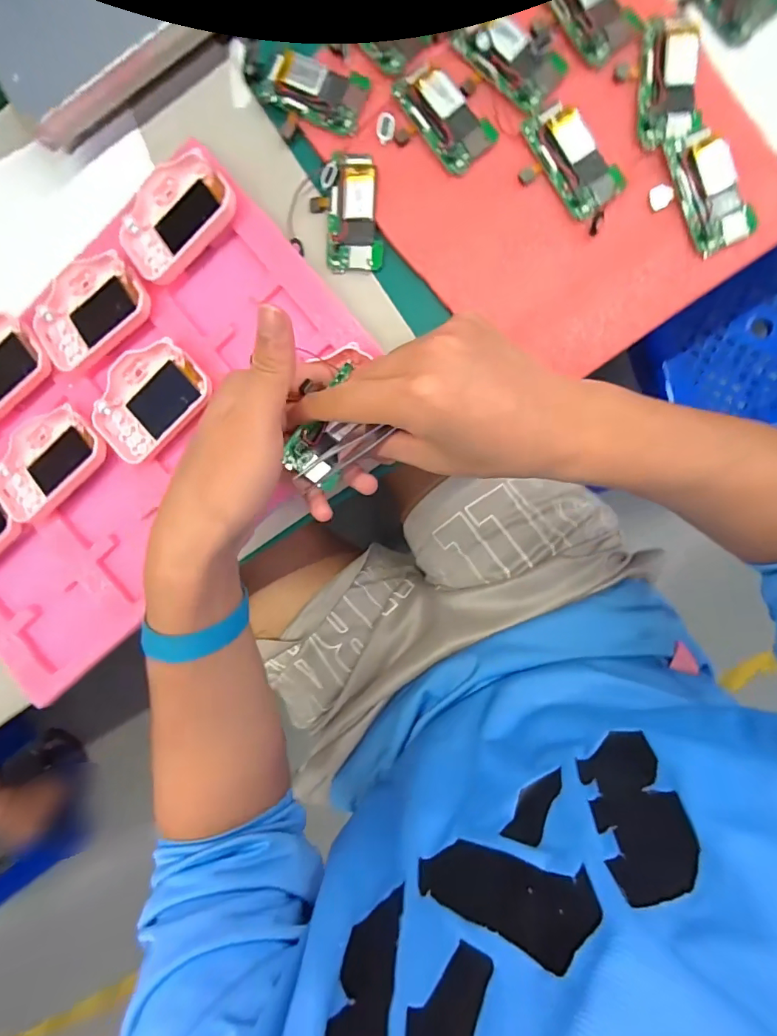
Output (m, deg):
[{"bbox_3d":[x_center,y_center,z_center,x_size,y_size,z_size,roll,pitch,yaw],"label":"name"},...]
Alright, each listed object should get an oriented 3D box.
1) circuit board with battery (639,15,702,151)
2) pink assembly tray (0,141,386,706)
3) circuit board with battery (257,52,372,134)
[{"bbox_3d":[0.173,-0.270,0.294,0.035,0.008,0.071,-7,92,7],"label":"circuit board with battery"},{"bbox_3d":[-0.203,-0.067,0.346,0.358,0.023,0.238,-42,88,7],"label":"pink assembly tray"},{"bbox_3d":[-0.052,-0.288,0.321,0.074,0.004,0.036,23,96,5],"label":"circuit board with battery"}]

